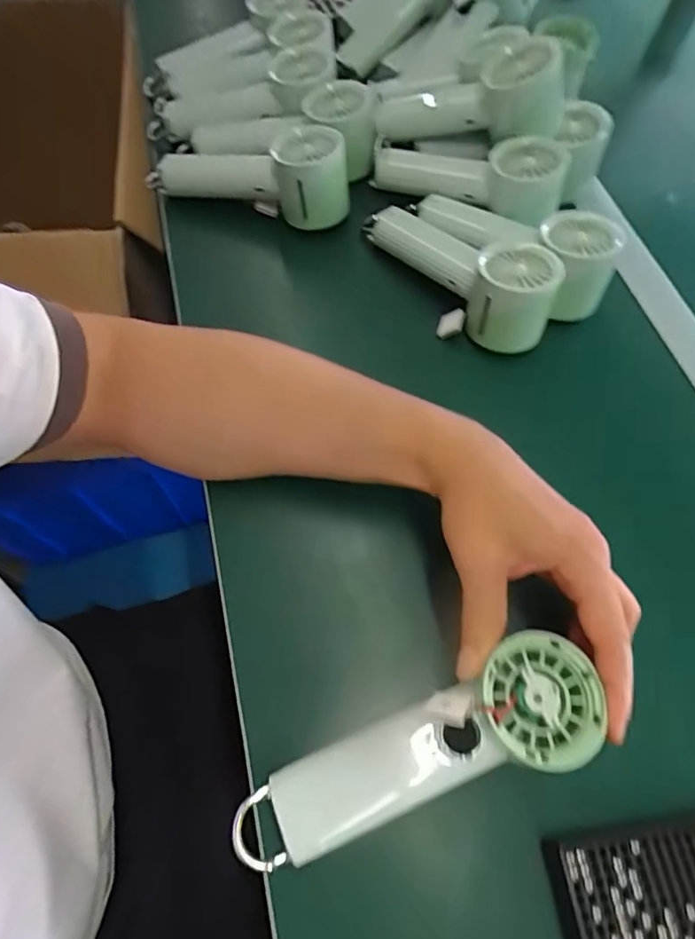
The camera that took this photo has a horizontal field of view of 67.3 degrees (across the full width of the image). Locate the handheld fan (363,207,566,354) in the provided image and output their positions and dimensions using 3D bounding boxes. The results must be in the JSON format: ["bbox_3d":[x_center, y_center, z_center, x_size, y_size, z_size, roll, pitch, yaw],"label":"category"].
[{"bbox_3d":[0.082,-0.169,0.428,0.188,0.055,0.067,36,68,16],"label":"handheld fan"}]

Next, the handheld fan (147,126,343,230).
[{"bbox_3d":[-0.093,-0.267,0.467,0.188,0.060,0.054,8,63,3],"label":"handheld fan"}]

